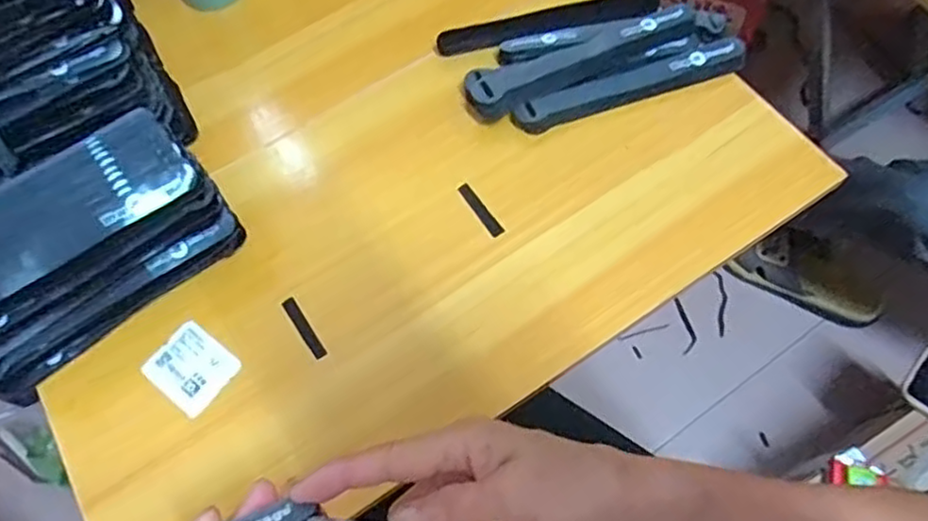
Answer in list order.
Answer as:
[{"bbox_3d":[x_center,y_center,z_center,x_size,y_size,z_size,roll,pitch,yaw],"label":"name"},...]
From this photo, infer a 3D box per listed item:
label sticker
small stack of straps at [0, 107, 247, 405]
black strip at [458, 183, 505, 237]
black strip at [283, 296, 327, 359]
[{"bbox_3d":[-0.198,0.077,0.476,0.059,0.004,0.050,35,71,17],"label":"label sticker"},{"bbox_3d":[-0.279,-0.013,0.467,0.207,0.093,0.107,-37,68,-14],"label":"small stack of straps"},{"bbox_3d":[0.013,-0.040,0.516,0.009,0.004,0.052,-32,67,-12],"label":"black strip"},{"bbox_3d":[-0.118,0.050,0.483,0.009,0.004,0.055,-33,67,-12],"label":"black strip"}]

